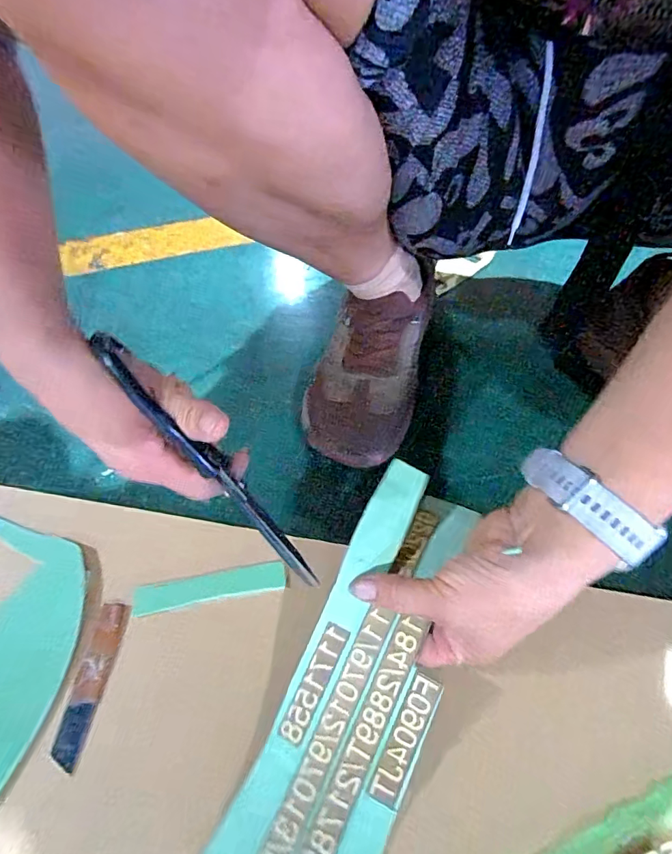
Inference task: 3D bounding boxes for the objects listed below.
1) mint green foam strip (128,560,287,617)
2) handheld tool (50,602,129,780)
[{"bbox_3d":[-0.091,0.115,0.330,0.105,0.009,0.023,-10,50,-5],"label":"mint green foam strip"},{"bbox_3d":[-0.157,0.161,0.291,0.019,0.005,0.091,1,50,4],"label":"handheld tool"}]

